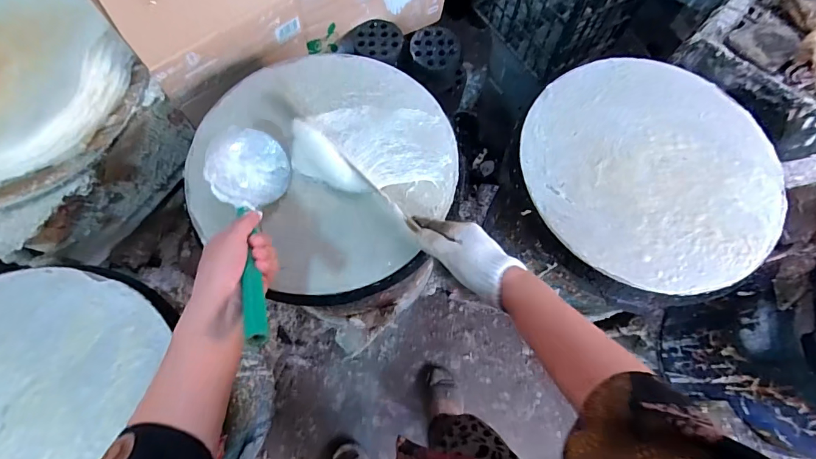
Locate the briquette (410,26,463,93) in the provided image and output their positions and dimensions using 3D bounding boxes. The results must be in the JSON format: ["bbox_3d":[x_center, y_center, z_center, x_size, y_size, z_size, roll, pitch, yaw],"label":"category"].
[{"bbox_3d":[0.053,-0.348,0.871,0.094,0.084,0.092,1,71,-2],"label":"briquette"}]

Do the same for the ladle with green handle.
[{"bbox_3d":[-0.179,-0.006,0.481,0.088,0.068,0.313,-14,46,-7],"label":"ladle with green handle"}]

